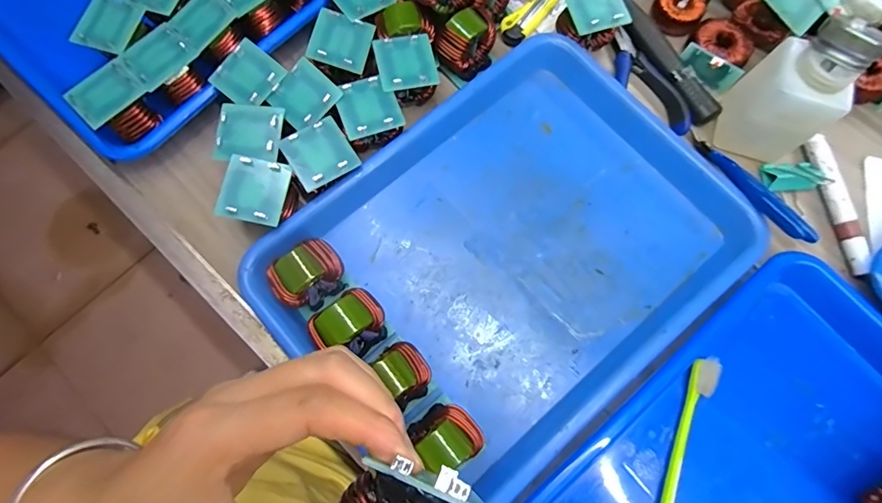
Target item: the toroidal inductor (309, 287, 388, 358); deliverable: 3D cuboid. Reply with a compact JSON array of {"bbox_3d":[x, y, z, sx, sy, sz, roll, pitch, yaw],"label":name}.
[{"bbox_3d":[-0.061,0.053,0.318,0.044,0.050,0.035,-40,79,-11],"label":"toroidal inductor"}]

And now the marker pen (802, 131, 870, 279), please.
[{"bbox_3d":[0.320,-0.039,0.363,0.014,0.013,0.117,-9,75,-3],"label":"marker pen"}]

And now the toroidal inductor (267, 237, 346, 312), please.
[{"bbox_3d":[-0.093,0.019,0.327,0.048,0.050,0.034,-42,79,-11],"label":"toroidal inductor"}]

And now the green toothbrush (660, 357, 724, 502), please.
[{"bbox_3d":[0.161,0.158,0.309,0.015,0.012,0.176,21,77,6],"label":"green toothbrush"}]

